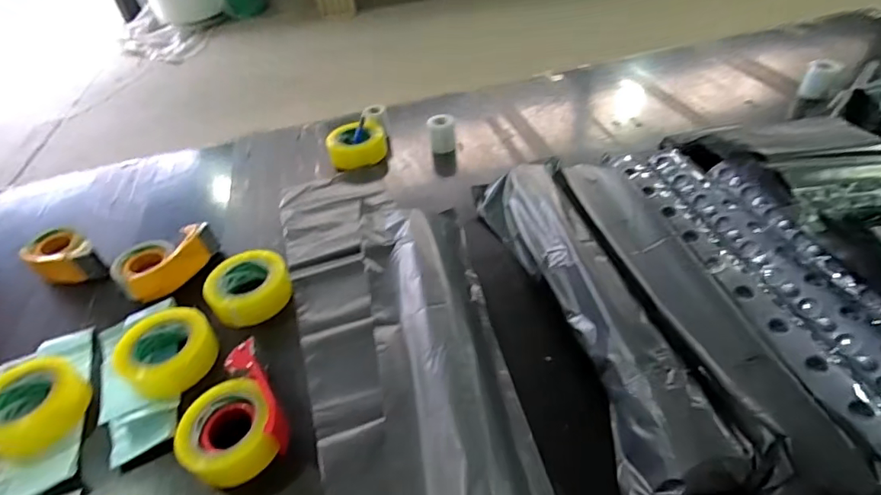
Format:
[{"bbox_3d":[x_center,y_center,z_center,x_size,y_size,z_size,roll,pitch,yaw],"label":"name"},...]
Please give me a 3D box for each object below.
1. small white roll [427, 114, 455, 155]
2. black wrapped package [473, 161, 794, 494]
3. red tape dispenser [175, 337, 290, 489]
[{"bbox_3d":[0.003,-0.269,1.146,0.061,0.074,0.057,-4,41,3],"label":"small white roll"},{"bbox_3d":[0.206,0.059,0.735,0.164,0.082,0.674,-12,41,-7],"label":"black wrapped package"},{"bbox_3d":[-0.272,0.220,0.643,0.127,0.052,0.168,-25,45,-21],"label":"red tape dispenser"}]

